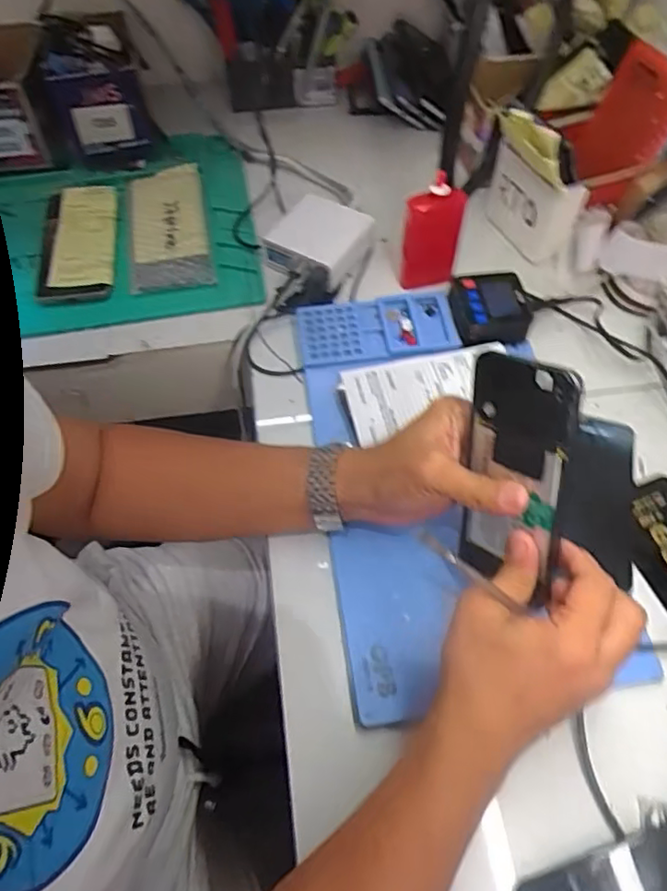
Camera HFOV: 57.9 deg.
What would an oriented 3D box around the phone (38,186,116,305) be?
[{"bbox_3d":[-0.281,-0.224,0.658,0.083,0.016,0.166,-8,59,-4],"label":"phone"}]

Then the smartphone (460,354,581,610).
[{"bbox_3d":[0.116,0.022,0.387,0.011,0.157,0.072,-19,30,-33],"label":"smartphone"}]

